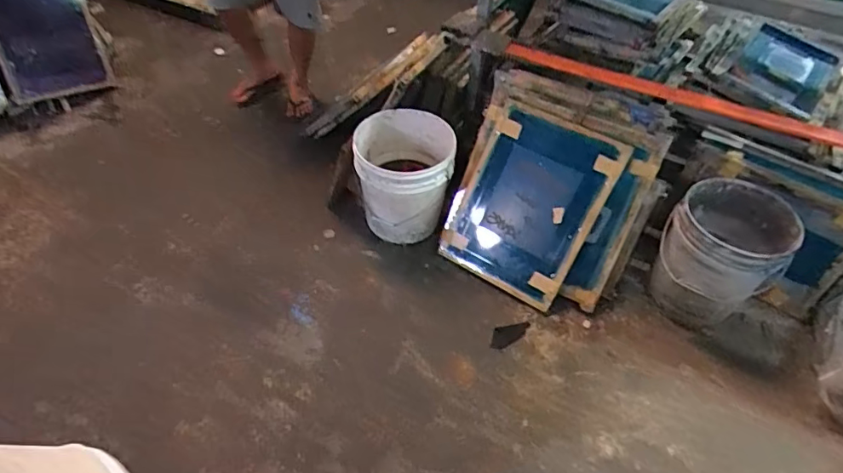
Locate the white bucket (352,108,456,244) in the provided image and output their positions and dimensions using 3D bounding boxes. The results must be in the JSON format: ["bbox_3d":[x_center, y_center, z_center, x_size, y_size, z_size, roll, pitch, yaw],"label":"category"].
[{"bbox_3d":[-0.060,-0.198,1.729,0.321,0.332,0.287,2,49,0],"label":"white bucket"}]

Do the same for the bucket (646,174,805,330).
[{"bbox_3d":[0.899,0.039,1.549,0.301,0.338,0.325,1,49,-1],"label":"bucket"}]

